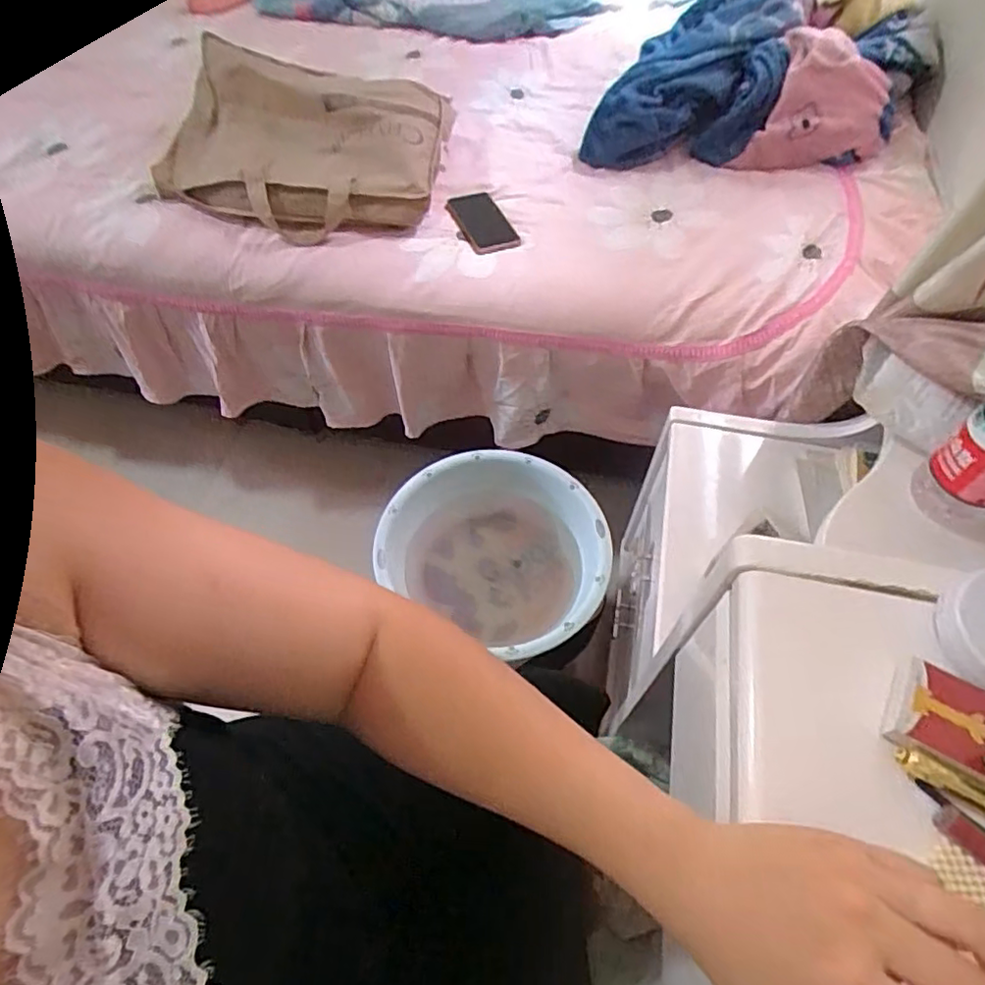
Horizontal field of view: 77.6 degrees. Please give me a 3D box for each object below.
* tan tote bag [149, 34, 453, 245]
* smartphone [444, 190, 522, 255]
[{"bbox_3d":[-0.338,-0.572,1.012,0.500,0.146,0.309,5,57,4],"label":"tan tote bag"},{"bbox_3d":[-0.018,-0.448,1.025,0.087,0.016,0.166,-17,59,-10],"label":"smartphone"}]

